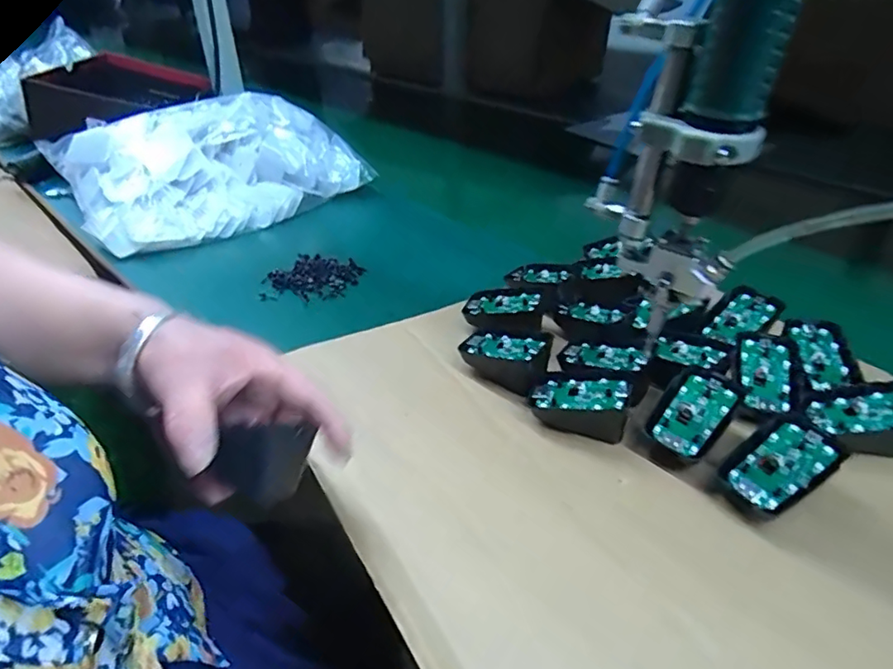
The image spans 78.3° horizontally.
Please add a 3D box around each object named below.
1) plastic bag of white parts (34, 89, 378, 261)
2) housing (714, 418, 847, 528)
[{"bbox_3d":[-0.311,-0.231,0.719,0.331,0.114,0.250,-25,42,-31],"label":"plastic bag of white parts"},{"bbox_3d":[0.204,0.083,0.337,0.069,0.018,0.045,-34,41,-14],"label":"housing"}]

